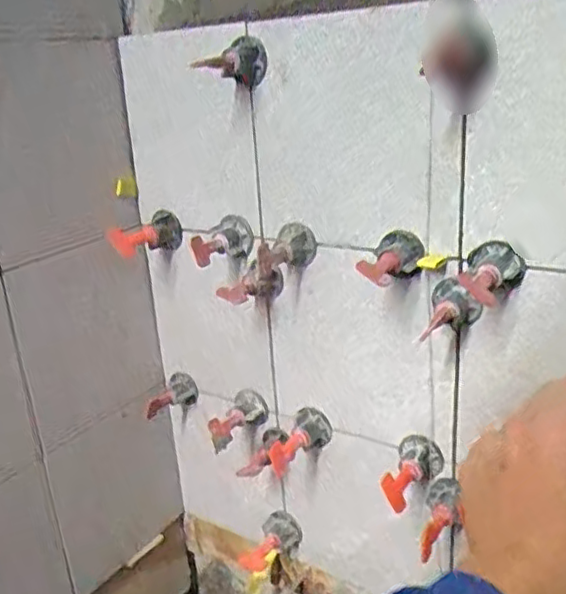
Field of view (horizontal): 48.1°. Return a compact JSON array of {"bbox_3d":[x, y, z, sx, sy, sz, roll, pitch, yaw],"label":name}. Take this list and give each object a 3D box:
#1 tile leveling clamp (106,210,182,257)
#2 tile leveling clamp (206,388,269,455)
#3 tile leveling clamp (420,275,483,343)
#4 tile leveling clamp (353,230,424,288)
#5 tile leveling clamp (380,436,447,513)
[{"bbox_3d":[-0.112,-0.047,0.508,0.029,0.030,0.060,13,26,39],"label":"tile leveling clamp"},{"bbox_3d":[-0.041,0.101,0.525,0.028,0.025,0.056,15,27,42],"label":"tile leveling clamp"},{"bbox_3d":[0.103,0.010,0.388,0.034,0.032,0.041,3,21,18],"label":"tile leveling clamp"},{"bbox_3d":[0.067,-0.022,0.395,0.031,0.027,0.042,5,22,24],"label":"tile leveling clamp"},{"bbox_3d":[0.087,0.123,0.445,0.027,0.029,0.051,16,45,43],"label":"tile leveling clamp"}]

